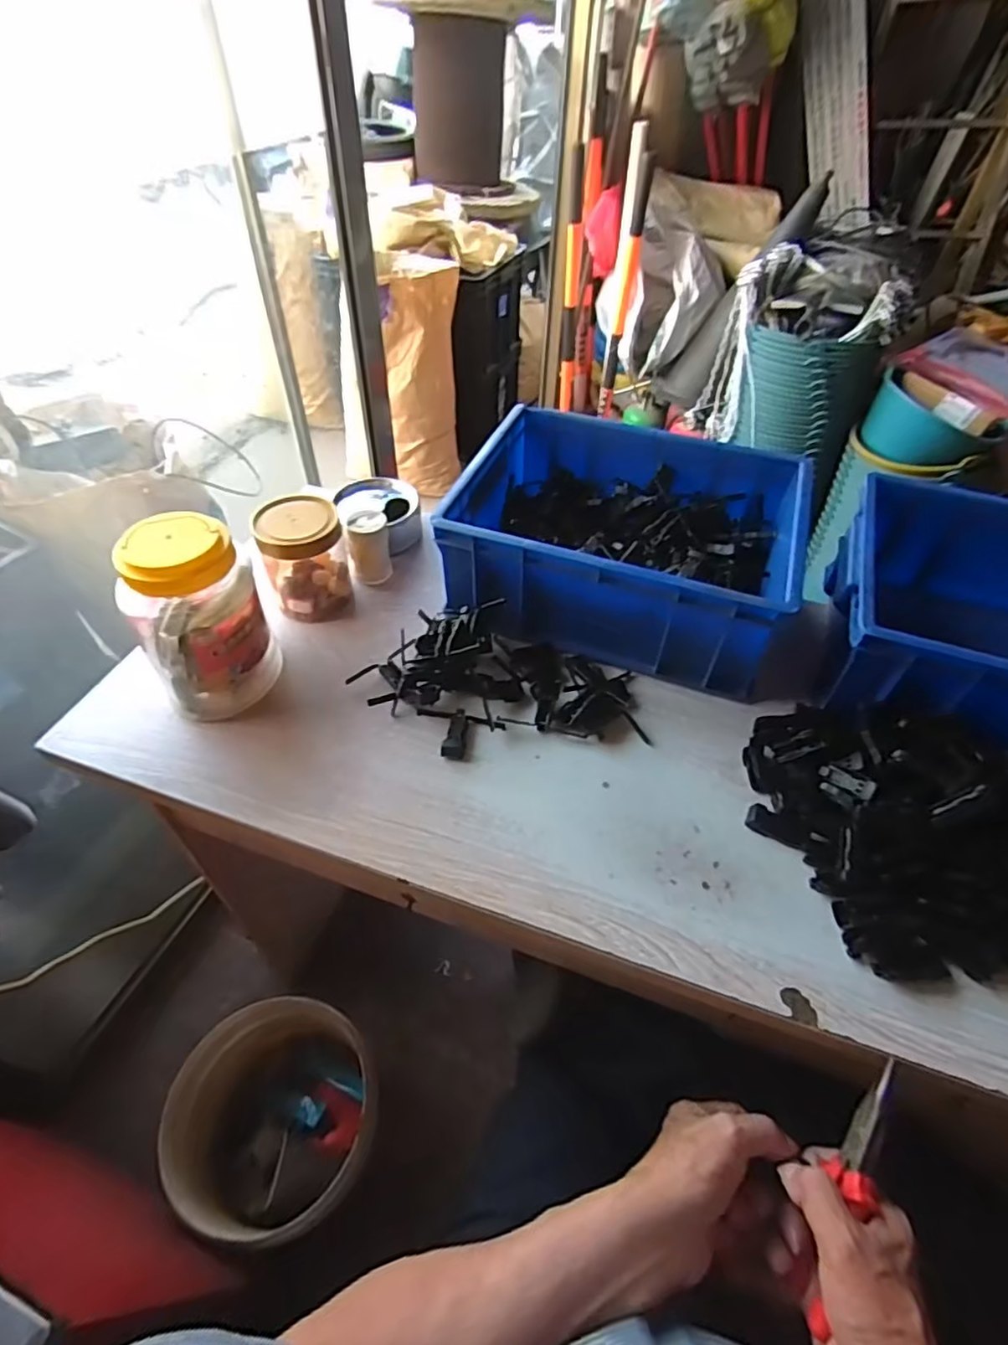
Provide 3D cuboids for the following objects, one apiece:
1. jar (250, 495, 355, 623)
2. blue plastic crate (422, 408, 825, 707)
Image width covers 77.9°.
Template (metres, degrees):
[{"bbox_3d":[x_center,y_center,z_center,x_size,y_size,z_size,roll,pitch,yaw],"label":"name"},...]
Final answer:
[{"bbox_3d":[-0.210,-0.124,0.662,0.082,0.122,0.077,1,49,-1],"label":"jar"},{"bbox_3d":[0.130,-0.143,0.679,0.338,0.123,0.264,15,50,11],"label":"blue plastic crate"}]

